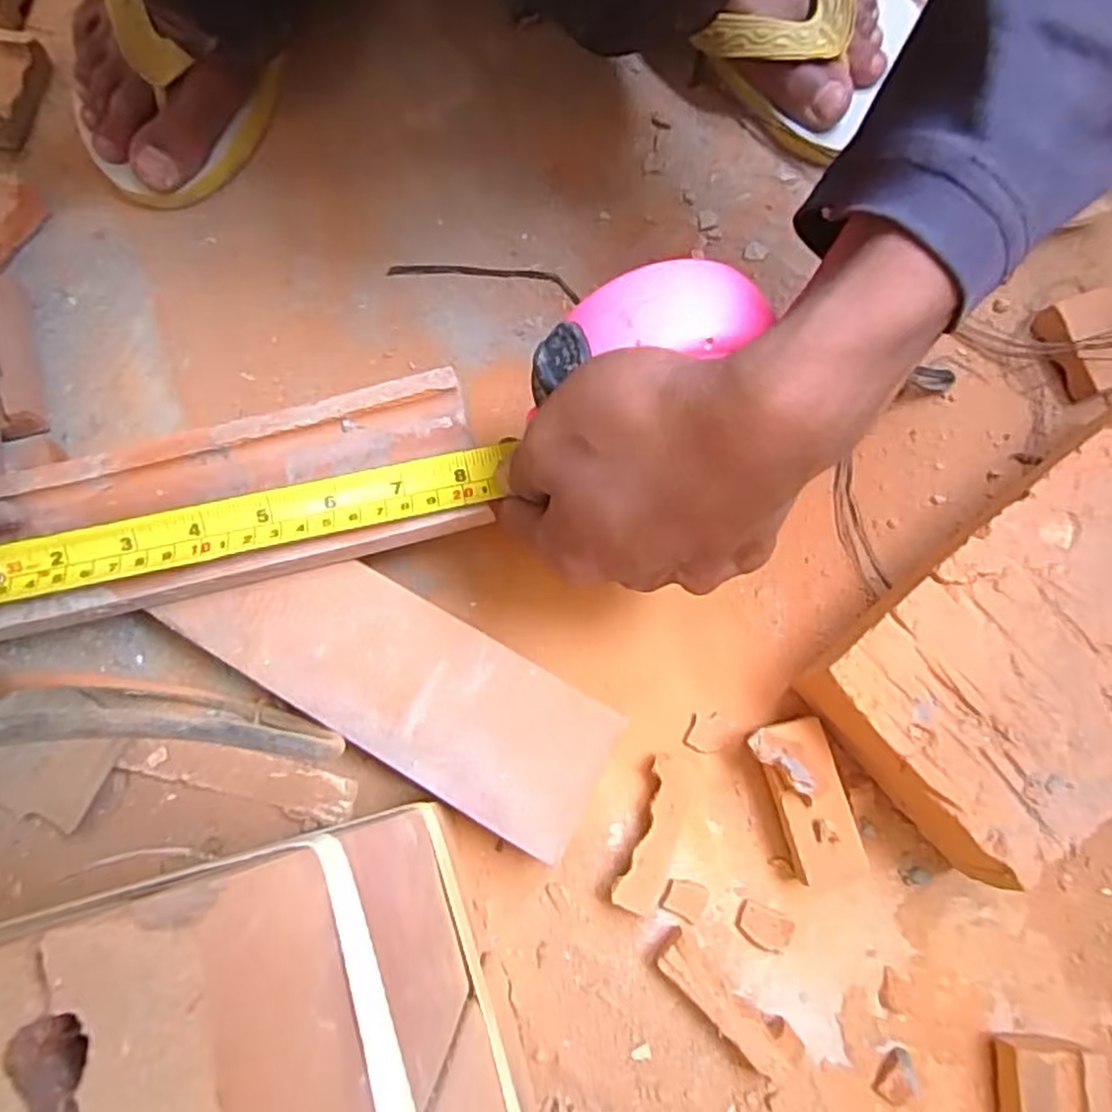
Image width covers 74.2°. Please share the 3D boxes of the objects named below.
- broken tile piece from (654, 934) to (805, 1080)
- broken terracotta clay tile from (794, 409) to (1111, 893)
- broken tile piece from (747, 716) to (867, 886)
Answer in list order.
[{"bbox_3d":[0.065,0.171,0.281,0.058,0.021,0.016,40,81,10],"label":"broken tile piece"},{"bbox_3d":[0.198,0.028,0.293,0.186,0.054,0.098,-38,78,-7],"label":"broken terracotta clay tile"},{"bbox_3d":[0.099,0.097,0.293,0.029,0.027,0.062,-16,77,-2],"label":"broken tile piece"}]

